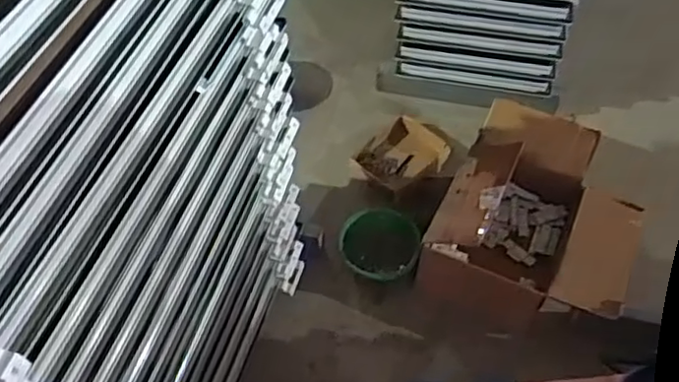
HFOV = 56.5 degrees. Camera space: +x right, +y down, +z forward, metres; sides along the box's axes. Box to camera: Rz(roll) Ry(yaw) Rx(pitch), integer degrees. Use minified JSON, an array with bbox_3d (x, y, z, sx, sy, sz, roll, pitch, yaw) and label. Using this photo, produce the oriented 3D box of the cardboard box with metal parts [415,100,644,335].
[{"bbox_3d":[0.543,0.068,1.714,0.482,0.264,0.589,21,55,16],"label":"cardboard box with metal parts"}]

